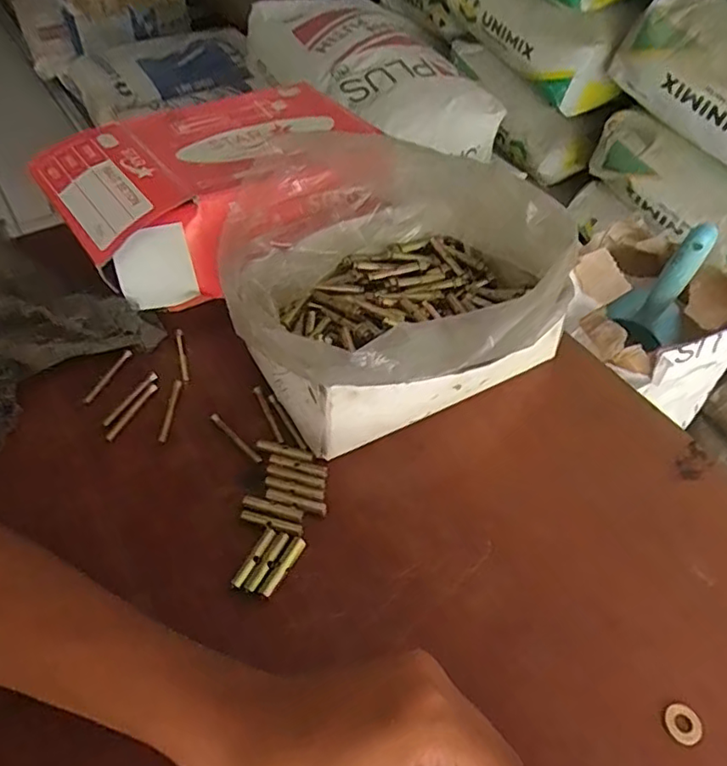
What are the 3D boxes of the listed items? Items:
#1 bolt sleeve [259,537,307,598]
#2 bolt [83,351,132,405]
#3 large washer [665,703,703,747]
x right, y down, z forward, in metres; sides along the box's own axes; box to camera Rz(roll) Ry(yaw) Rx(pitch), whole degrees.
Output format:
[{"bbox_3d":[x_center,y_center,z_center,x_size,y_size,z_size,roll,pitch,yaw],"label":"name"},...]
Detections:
[{"bbox_3d":[-0.043,0.100,0.322,0.007,0.006,0.035,25,54,17],"label":"bolt sleeve"},{"bbox_3d":[-0.171,-0.005,0.397,0.005,0.004,0.047,19,52,11],"label":"bolt"},{"bbox_3d":[0.155,0.165,0.286,0.018,0.004,0.017,1,51,-1],"label":"large washer"}]

